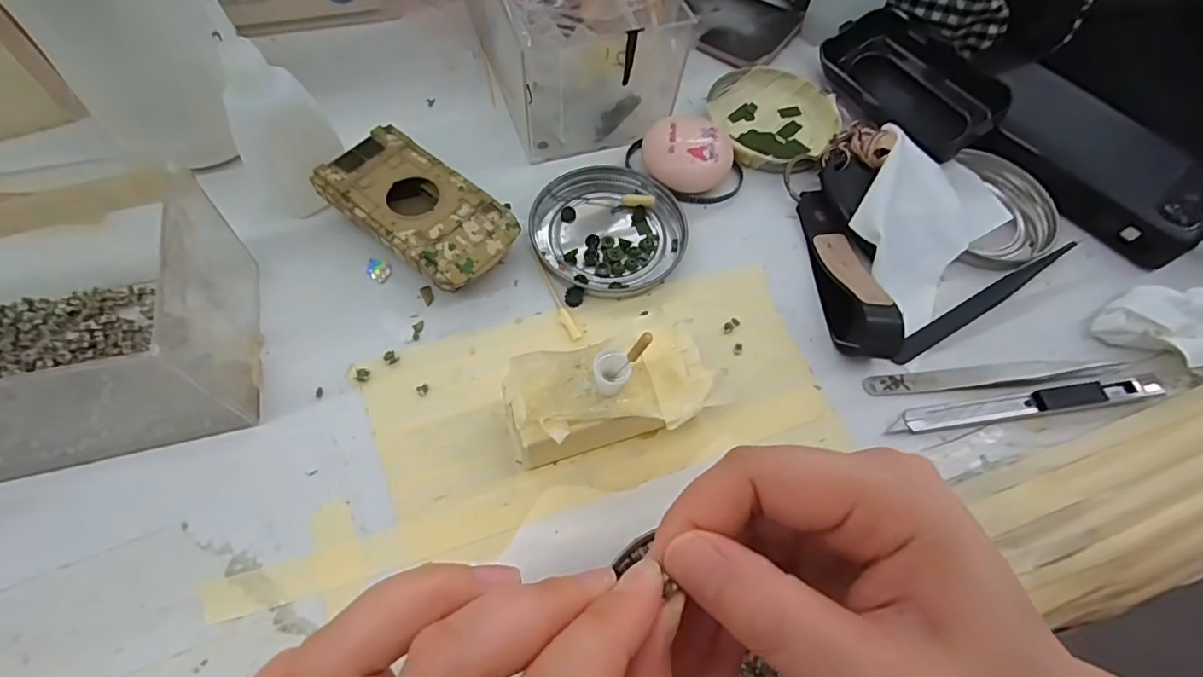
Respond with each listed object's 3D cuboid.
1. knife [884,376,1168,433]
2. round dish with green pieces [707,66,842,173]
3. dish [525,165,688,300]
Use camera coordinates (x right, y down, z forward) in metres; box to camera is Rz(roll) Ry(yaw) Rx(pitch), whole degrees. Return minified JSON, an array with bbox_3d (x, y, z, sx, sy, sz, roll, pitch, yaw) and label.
[{"bbox_3d":[0.200,0.029,0.258,0.139,0.006,0.011,-7,64,-8],"label":"knife"},{"bbox_3d":[0.105,-0.133,0.336,0.072,0.013,0.082,-9,64,-8],"label":"round dish with green pieces"},{"bbox_3d":[0.004,-0.057,0.289,0.078,0.009,0.075,2,62,-4],"label":"dish"}]

